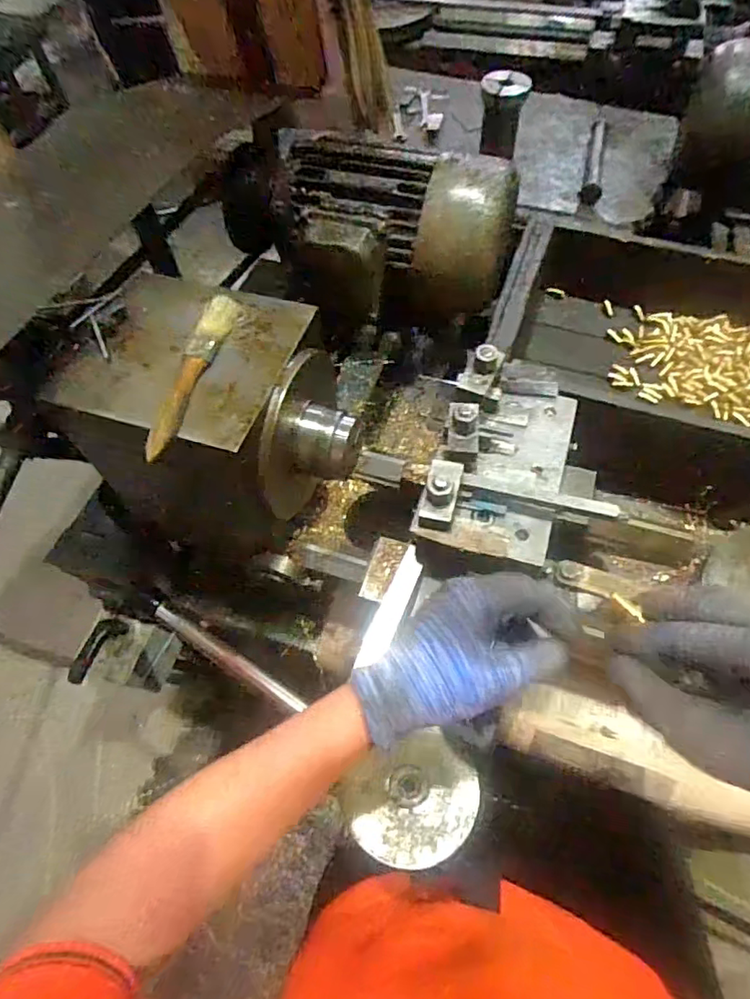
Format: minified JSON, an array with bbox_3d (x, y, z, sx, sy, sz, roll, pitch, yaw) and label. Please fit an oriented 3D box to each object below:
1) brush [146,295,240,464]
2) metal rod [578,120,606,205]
[{"bbox_3d":[-0.139,-0.100,0.418,0.027,0.015,0.163,9,60,8],"label":"brush"},{"bbox_3d":[0.325,-0.498,0.818,0.030,0.022,0.180,13,61,10],"label":"metal rod"}]

